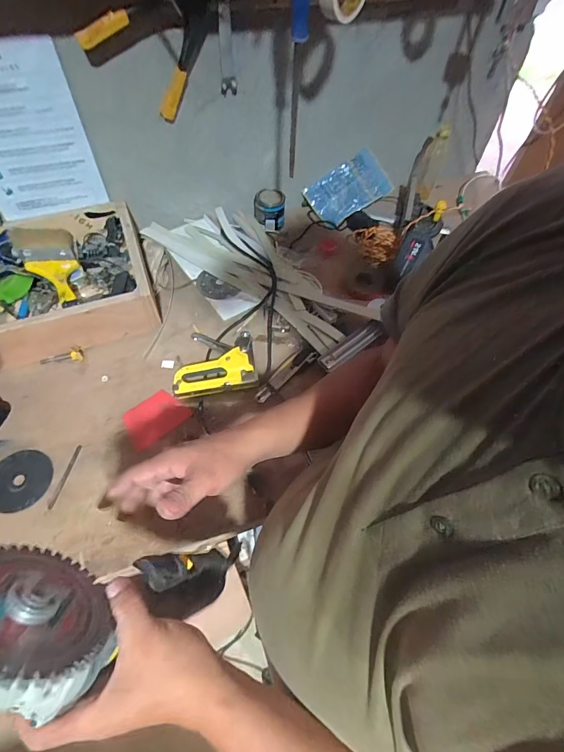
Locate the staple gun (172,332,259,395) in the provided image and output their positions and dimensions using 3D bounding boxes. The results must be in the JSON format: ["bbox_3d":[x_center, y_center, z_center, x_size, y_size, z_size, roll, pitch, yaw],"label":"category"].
[{"bbox_3d":[-0.129,-0.032,0.724,0.148,0.031,0.140,-5,59,-7],"label":"staple gun"}]

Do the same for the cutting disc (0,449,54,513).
[{"bbox_3d":[-0.422,0.167,0.605,0.097,0.005,0.095,2,58,-2],"label":"cutting disc"}]

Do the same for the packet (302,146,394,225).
[{"bbox_3d":[0.172,-0.492,0.994,0.198,0.028,0.131,-32,92,6],"label":"packet"}]

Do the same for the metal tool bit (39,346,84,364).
[{"bbox_3d":[-0.418,-0.033,0.717,0.075,0.016,0.028,-20,62,-15],"label":"metal tool bit"}]

